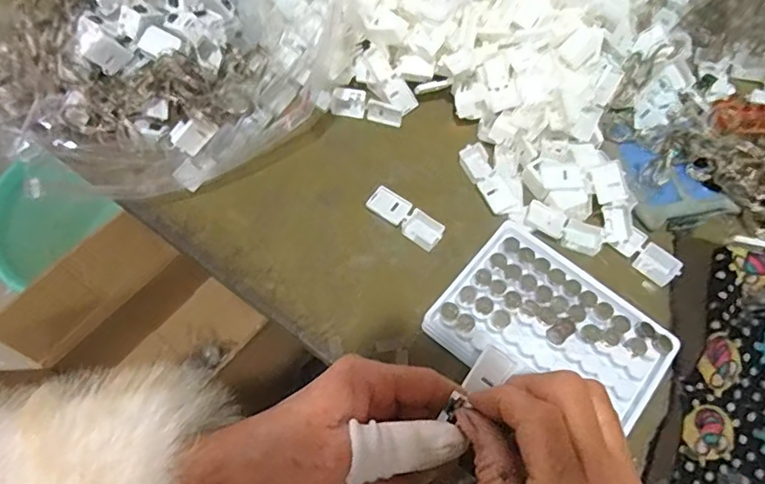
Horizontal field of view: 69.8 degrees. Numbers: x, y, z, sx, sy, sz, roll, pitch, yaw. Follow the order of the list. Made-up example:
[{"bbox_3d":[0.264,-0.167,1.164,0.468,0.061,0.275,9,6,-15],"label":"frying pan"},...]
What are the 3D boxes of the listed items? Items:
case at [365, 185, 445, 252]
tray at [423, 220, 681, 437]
[{"bbox_3d":[0.016,-0.017,0.377,0.055,0.006,0.020,36,67,15],"label":"case"},{"bbox_3d":[0.104,0.055,0.337,0.129,0.012,0.091,36,67,15],"label":"tray"}]

